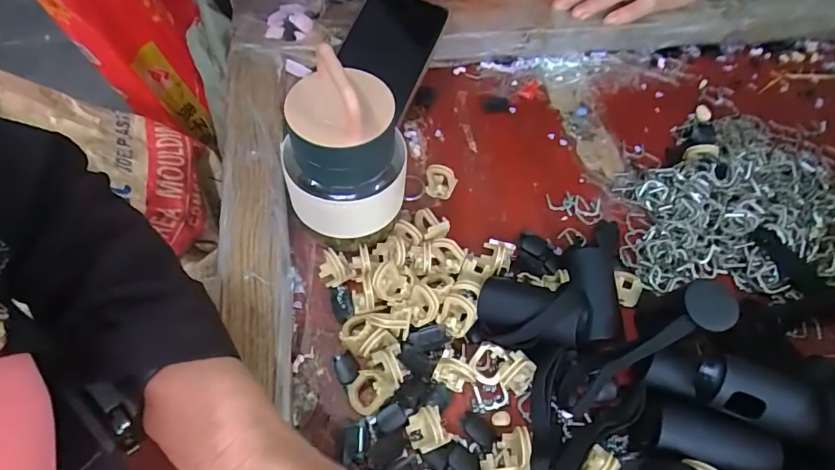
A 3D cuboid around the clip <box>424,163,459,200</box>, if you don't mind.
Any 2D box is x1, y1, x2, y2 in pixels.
[{"bbox_3d":[0.018,-0.040,0.355,0.023,0.023,0.015,9,57,5],"label":"clip"}]

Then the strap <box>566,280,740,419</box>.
[{"bbox_3d":[0.130,0.064,0.263,0.111,0.014,0.025,-37,62,7],"label":"strap"}]

